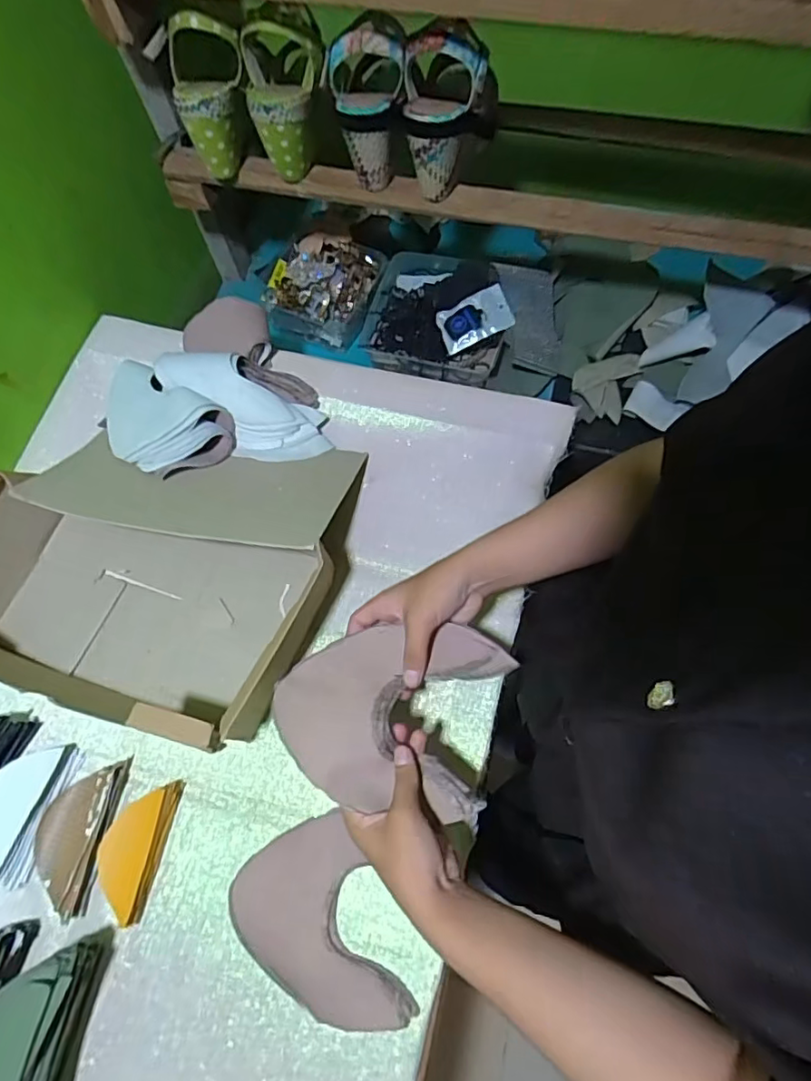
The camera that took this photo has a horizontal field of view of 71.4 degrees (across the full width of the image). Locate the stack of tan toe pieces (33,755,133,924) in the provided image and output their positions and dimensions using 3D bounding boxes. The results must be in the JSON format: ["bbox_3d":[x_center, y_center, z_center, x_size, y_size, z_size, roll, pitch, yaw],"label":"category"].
[{"bbox_3d":[-0.304,0.267,0.517,0.066,0.021,0.126,5,69,5],"label":"stack of tan toe pieces"}]

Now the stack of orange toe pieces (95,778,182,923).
[{"bbox_3d":[-0.246,0.277,0.513,0.048,0.026,0.112,11,69,7],"label":"stack of orange toe pieces"}]

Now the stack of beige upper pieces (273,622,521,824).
[{"bbox_3d":[-0.014,0.137,0.457,0.178,0.025,0.143,7,69,6],"label":"stack of beige upper pieces"}]

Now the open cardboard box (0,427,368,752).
[{"bbox_3d":[-0.259,-0.001,0.584,0.366,0.109,0.335,15,70,9],"label":"open cardboard box"}]

